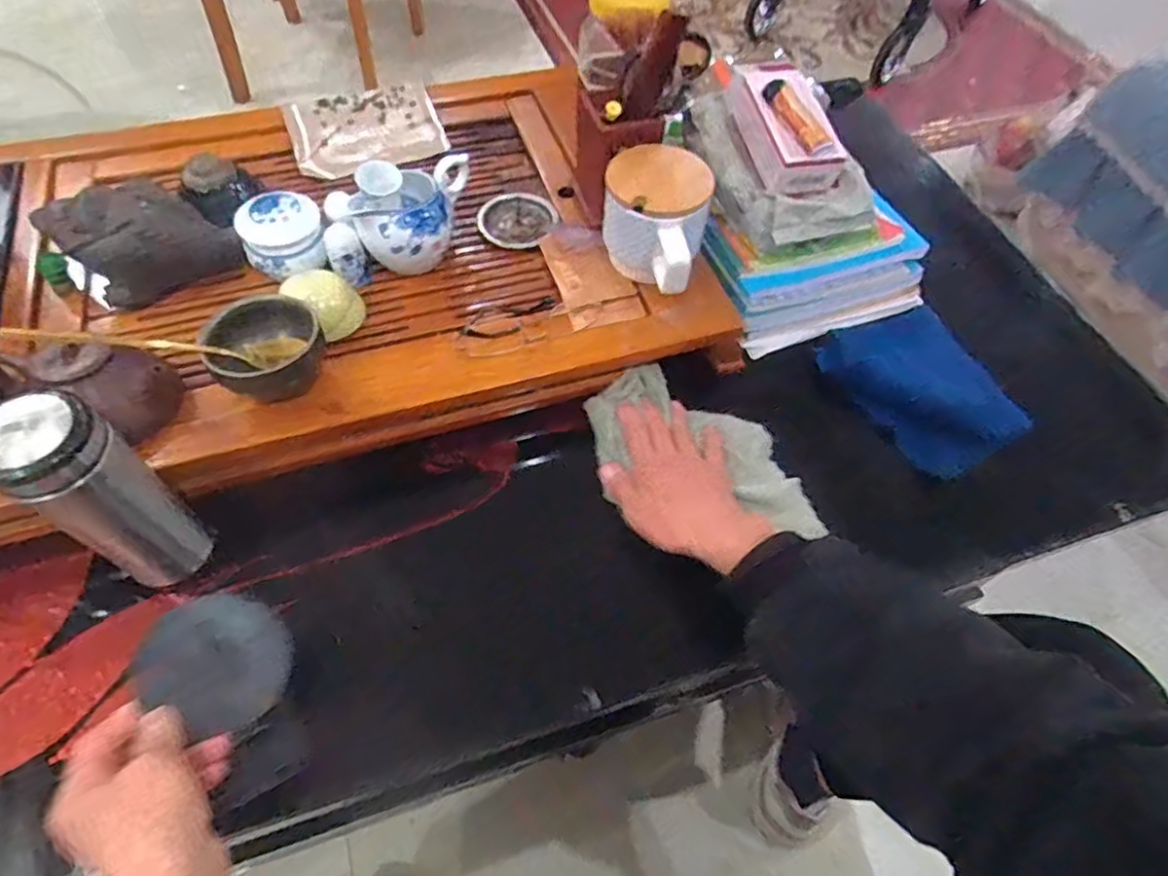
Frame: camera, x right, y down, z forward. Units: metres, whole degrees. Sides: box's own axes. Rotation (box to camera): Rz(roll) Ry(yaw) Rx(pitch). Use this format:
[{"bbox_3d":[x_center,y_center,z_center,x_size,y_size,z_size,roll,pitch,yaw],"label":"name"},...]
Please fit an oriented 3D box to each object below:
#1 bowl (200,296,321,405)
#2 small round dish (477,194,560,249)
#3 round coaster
[{"bbox_3d":[-0.241,-0.063,0.502,0.083,0.058,0.075,-31,65,-21],"label":"bowl"},{"bbox_3d":[-0.066,-0.217,0.647,0.078,0.009,0.072,2,58,-3],"label":"small round dish"},{"bbox_3d":[-0.244,0.146,0.432,0.091,0.004,0.080,36,57,-2],"label":"round coaster"}]

